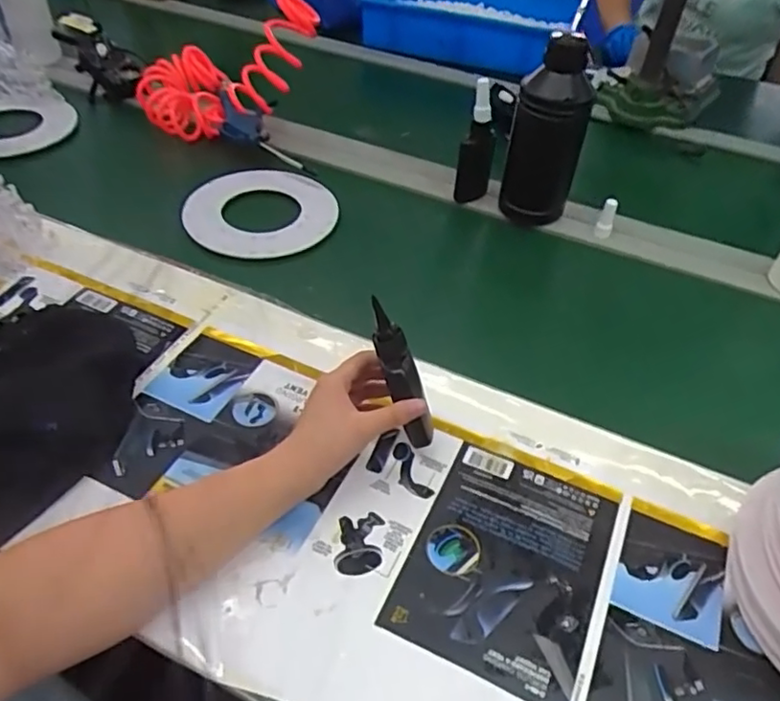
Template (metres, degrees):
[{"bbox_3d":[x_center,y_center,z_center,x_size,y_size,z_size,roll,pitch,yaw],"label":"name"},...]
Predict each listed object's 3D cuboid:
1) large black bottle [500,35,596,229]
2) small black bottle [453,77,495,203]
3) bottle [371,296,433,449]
[{"bbox_3d":[0.192,-0.256,0.767,0.077,0.210,0.089,0,46,-4],"label":"large black bottle"},{"bbox_3d":[0.111,-0.256,0.794,0.045,0.158,0.032,7,46,3],"label":"small black bottle"},{"bbox_3d":[0.009,0.024,0.511,0.025,0.138,0.024,-33,27,-31],"label":"bottle"}]

